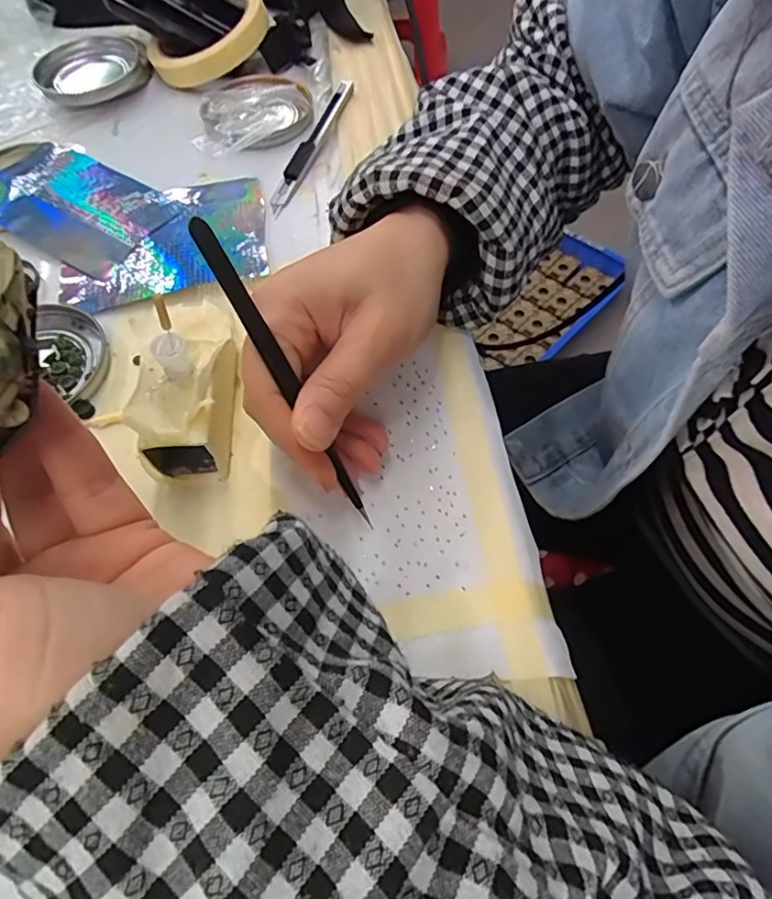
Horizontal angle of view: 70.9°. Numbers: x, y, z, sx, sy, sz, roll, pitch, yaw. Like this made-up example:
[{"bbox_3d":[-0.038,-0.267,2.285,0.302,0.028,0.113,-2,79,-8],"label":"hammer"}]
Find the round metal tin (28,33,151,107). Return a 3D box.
[{"bbox_3d":[-0.229,-0.297,0.424,0.082,0.016,0.088,-1,61,2],"label":"round metal tin"}]

